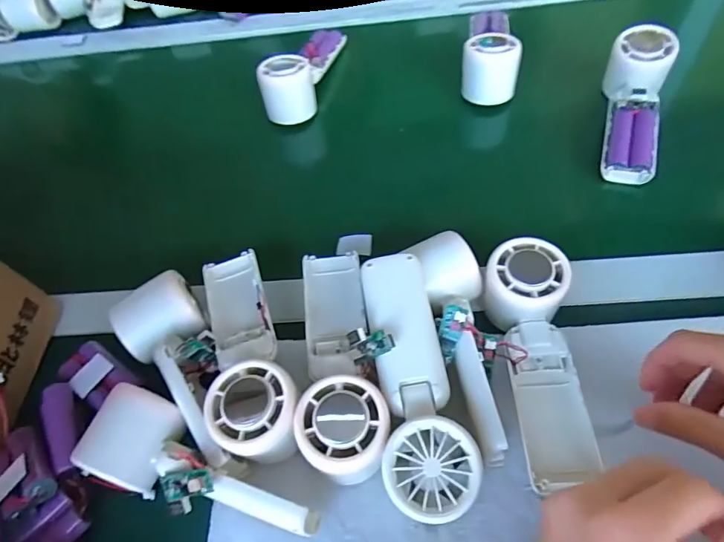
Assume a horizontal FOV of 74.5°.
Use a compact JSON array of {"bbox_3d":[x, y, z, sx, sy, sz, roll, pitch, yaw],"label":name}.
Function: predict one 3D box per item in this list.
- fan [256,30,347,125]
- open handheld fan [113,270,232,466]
[{"bbox_3d":[-0.063,-0.240,0.543,0.052,0.060,0.165,11,59,14],"label":"fan"},{"bbox_3d":[-0.123,0.072,0.340,0.060,0.045,0.154,-32,60,-14],"label":"open handheld fan"}]

